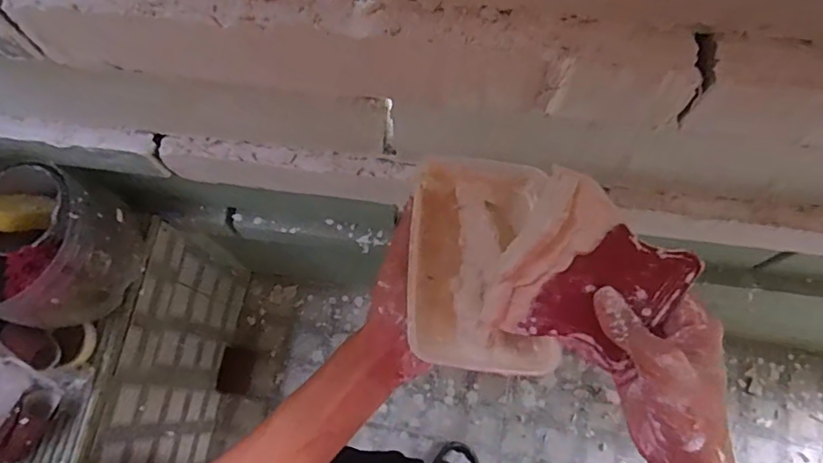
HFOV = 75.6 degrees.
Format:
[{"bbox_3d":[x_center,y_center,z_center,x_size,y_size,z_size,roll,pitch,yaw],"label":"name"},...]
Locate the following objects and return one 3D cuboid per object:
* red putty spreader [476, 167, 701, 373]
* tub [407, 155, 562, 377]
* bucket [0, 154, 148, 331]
[{"bbox_3d":[0.116,0.034,0.355,0.108,0.010,0.118,28,116,3],"label":"red putty spreader"},{"bbox_3d":[0.053,0.020,0.413,0.105,0.047,0.170,1,75,2],"label":"tub"},{"bbox_3d":[-0.574,0.022,0.815,0.235,0.169,0.216,18,76,6],"label":"bucket"}]

